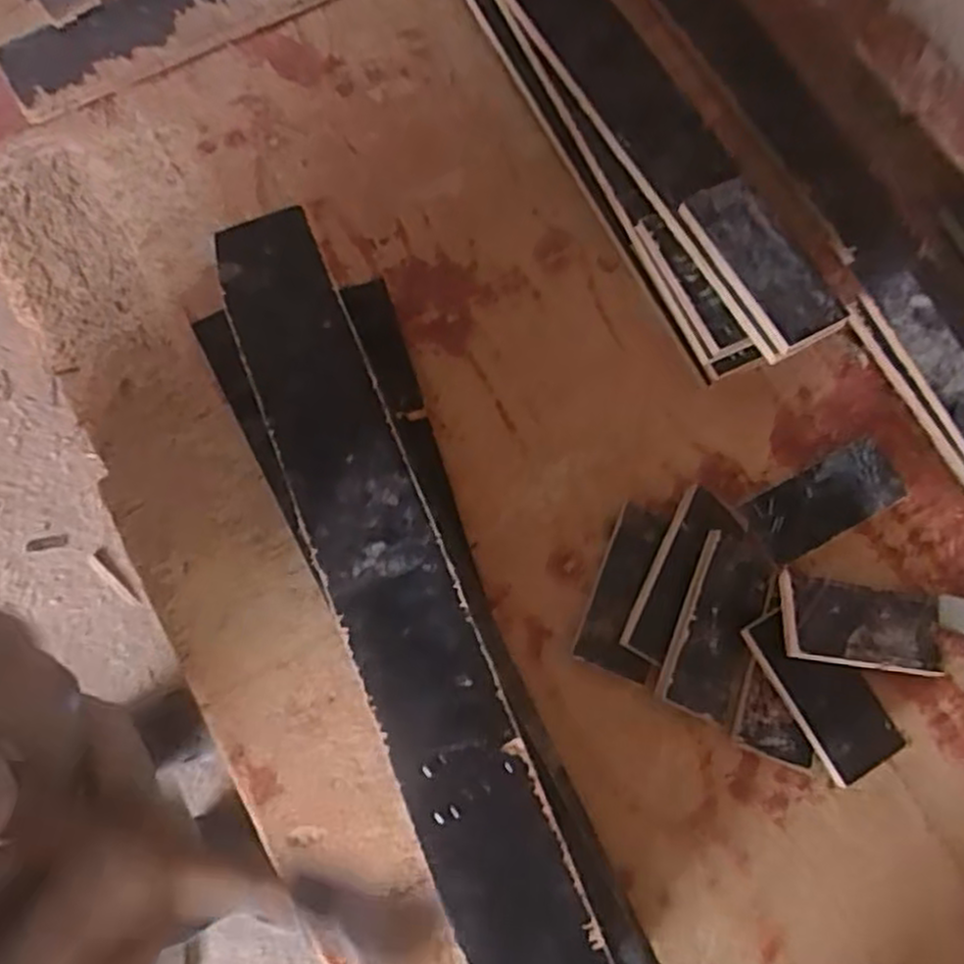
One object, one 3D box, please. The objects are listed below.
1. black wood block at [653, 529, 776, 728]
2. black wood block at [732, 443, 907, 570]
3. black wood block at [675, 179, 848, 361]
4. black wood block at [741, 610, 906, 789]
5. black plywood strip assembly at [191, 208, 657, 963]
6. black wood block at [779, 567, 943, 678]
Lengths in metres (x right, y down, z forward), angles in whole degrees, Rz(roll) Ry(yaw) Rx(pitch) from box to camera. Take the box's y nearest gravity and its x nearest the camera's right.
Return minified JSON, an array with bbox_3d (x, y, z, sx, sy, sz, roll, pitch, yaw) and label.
[{"bbox_3d":[0.183,0.110,0.591,0.066,0.015,0.140,25,79,-15],"label":"black wood block"},{"bbox_3d":[0.281,0.017,0.634,0.132,0.011,0.058,-27,77,-9],"label":"black wood block"},{"bbox_3d":[0.225,-0.177,0.611,0.060,0.017,0.148,-27,77,-12],"label":"black wood block"},{"bbox_3d":[0.261,0.157,0.580,0.064,0.014,0.132,-28,79,-9],"label":"black wood block"},{"bbox_3d":[-0.051,0.090,0.549,0.130,0.108,0.589,-21,75,-11],"label":"black plywood strip assembly"},{"bbox_3d":[0.298,0.112,0.591,0.149,0.013,0.063,10,74,-15],"label":"black wood block"}]

